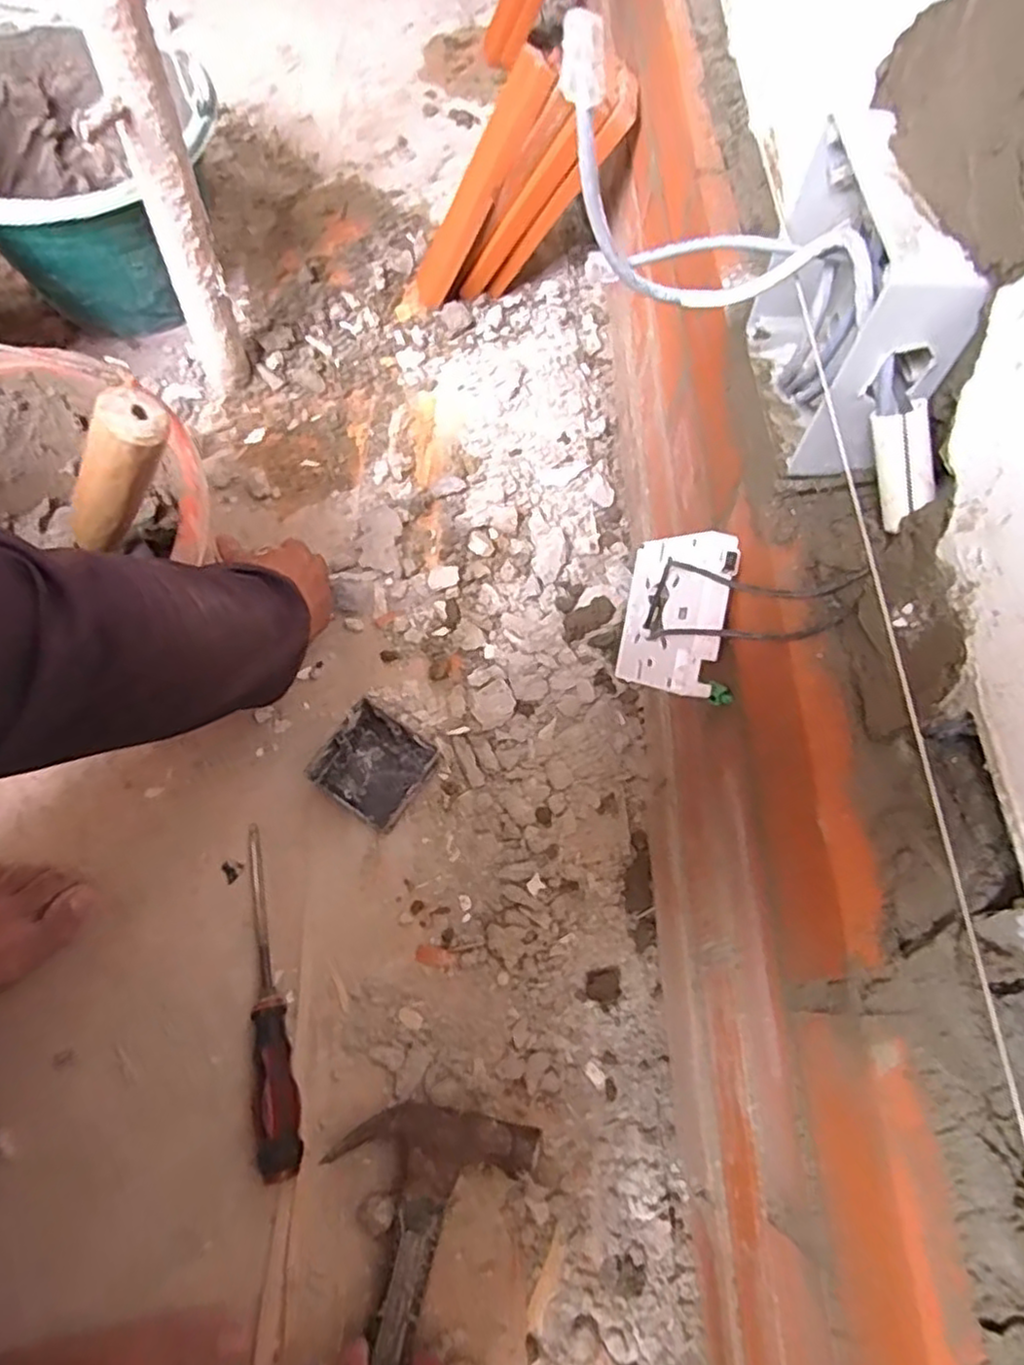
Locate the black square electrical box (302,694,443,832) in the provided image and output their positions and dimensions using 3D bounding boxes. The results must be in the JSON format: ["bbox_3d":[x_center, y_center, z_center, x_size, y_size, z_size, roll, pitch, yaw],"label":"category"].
[{"bbox_3d":[-0.103,0.065,0.532,0.080,0.038,0.077,32,68,13],"label":"black square electrical box"}]

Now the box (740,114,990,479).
[{"bbox_3d":[0.137,-0.160,0.297,0.044,0.102,0.116,-9,66,-7],"label":"box"}]

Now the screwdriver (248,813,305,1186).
[{"bbox_3d":[-0.166,0.206,0.470,0.027,0.029,0.223,-12,66,-4],"label":"screwdriver"}]

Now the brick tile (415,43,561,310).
[{"bbox_3d":[-0.034,-0.495,0.693,0.028,0.247,0.042,1,60,-36],"label":"brick tile"}]

